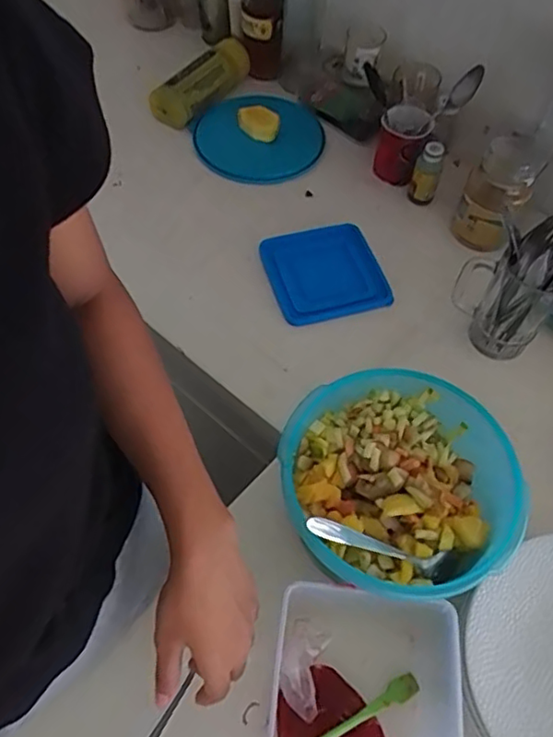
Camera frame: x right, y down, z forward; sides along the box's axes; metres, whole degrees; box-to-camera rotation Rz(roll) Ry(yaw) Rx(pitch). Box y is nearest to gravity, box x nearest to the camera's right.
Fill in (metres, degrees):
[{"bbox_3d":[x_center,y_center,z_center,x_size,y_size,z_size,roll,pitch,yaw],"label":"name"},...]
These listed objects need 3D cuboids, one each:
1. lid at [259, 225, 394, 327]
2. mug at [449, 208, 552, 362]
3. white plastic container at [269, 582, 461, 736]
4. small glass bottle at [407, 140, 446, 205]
[{"bbox_3d":[0.061,-0.122,0.744,0.133,0.016,0.137,-16,58,-7],"label":"lid"},{"bbox_3d":[0.260,-0.095,0.650,0.103,0.166,0.073,32,62,17],"label":"mug"},{"bbox_3d":[0.071,0.251,0.478,0.142,0.089,0.145,8,58,3],"label":"white plastic container"},{"bbox_3d":[0.199,-0.254,0.797,0.035,0.093,0.033,15,58,7],"label":"small glass bottle"}]

